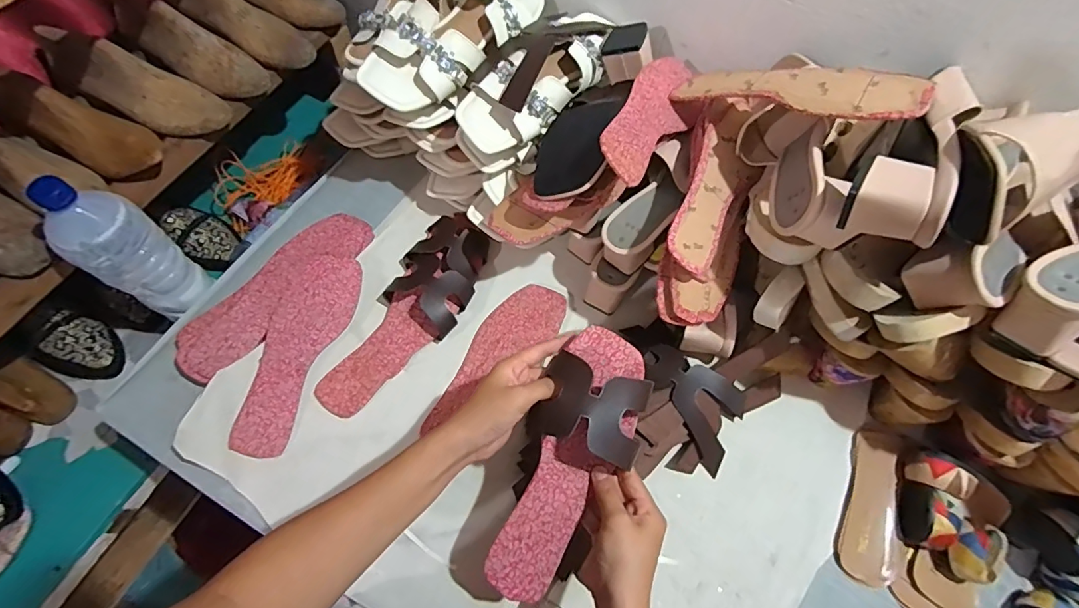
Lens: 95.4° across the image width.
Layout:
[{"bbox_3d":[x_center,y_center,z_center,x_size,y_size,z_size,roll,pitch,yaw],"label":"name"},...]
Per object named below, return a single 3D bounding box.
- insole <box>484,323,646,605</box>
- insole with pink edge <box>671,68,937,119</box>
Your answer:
[{"bbox_3d":[0.027,0.142,0.435,0.074,0.012,0.242,21,88,6],"label":"insole"},{"bbox_3d":[0.239,-0.204,0.468,0.074,0.015,0.231,-37,41,-18],"label":"insole with pink edge"}]

